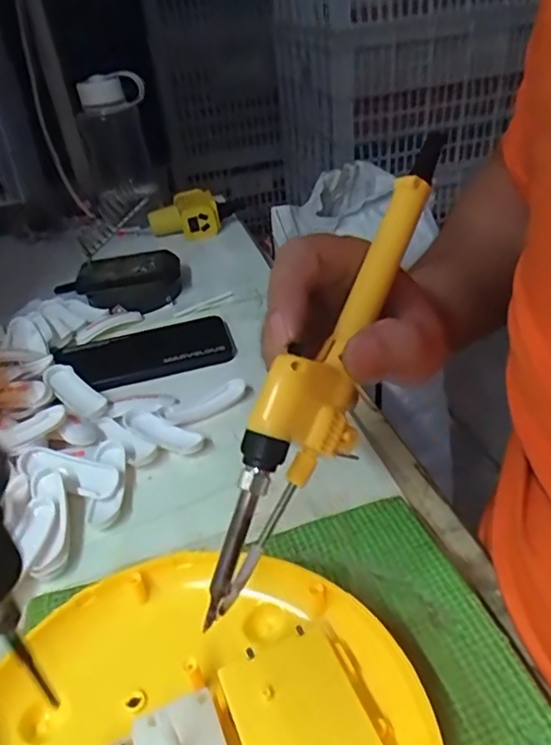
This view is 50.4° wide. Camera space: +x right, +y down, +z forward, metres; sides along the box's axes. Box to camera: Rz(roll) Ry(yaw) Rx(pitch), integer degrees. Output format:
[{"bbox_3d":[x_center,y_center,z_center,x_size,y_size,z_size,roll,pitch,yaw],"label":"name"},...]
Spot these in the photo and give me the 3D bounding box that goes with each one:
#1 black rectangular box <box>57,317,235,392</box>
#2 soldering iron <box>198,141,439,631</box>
[{"bbox_3d":[-0.119,-0.020,0.533,0.152,0.014,0.085,-15,35,-11],"label":"black rectangular box"},{"bbox_3d":[0.027,-0.009,0.254,0.031,0.036,0.234,19,73,30],"label":"soldering iron"}]

